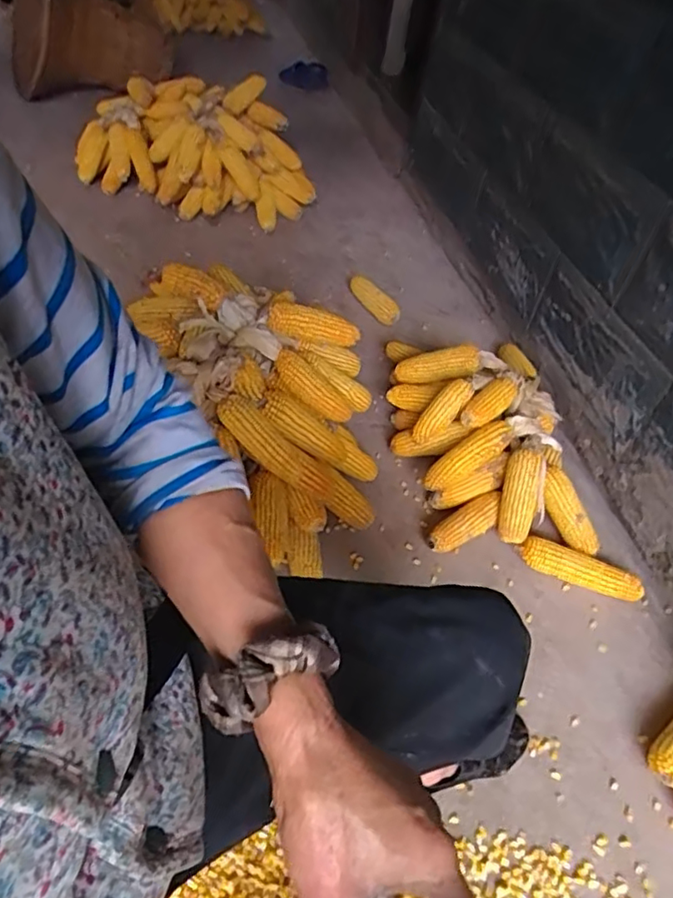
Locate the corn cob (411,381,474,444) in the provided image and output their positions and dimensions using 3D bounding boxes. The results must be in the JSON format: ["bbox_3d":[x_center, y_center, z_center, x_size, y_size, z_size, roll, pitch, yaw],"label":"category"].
[{"bbox_3d":[0.203,-0.071,1.125,0.055,0.146,0.045,18,28,-49],"label":"corn cob"}]

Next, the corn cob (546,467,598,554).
[{"bbox_3d":[0.421,0.114,1.067,0.058,0.040,0.168,-18,78,-21],"label":"corn cob"}]

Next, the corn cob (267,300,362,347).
[{"bbox_3d":[-0.036,-0.205,0.990,0.160,0.058,0.046,12,45,-12],"label":"corn cob"}]

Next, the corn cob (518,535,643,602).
[{"bbox_3d":[0.428,0.212,1.030,0.211,0.043,0.051,19,48,12],"label":"corn cob"}]

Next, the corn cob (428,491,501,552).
[{"bbox_3d":[0.237,0.132,1.066,0.165,0.045,0.055,-31,55,-15],"label":"corn cob"}]

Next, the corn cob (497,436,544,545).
[{"bbox_3d":[0.333,0.065,1.052,0.063,0.047,0.204,15,73,9],"label":"corn cob"}]

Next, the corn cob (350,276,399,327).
[{"bbox_3d":[0.100,-0.390,1.533,0.054,0.053,0.192,-22,54,-27],"label":"corn cob"}]

